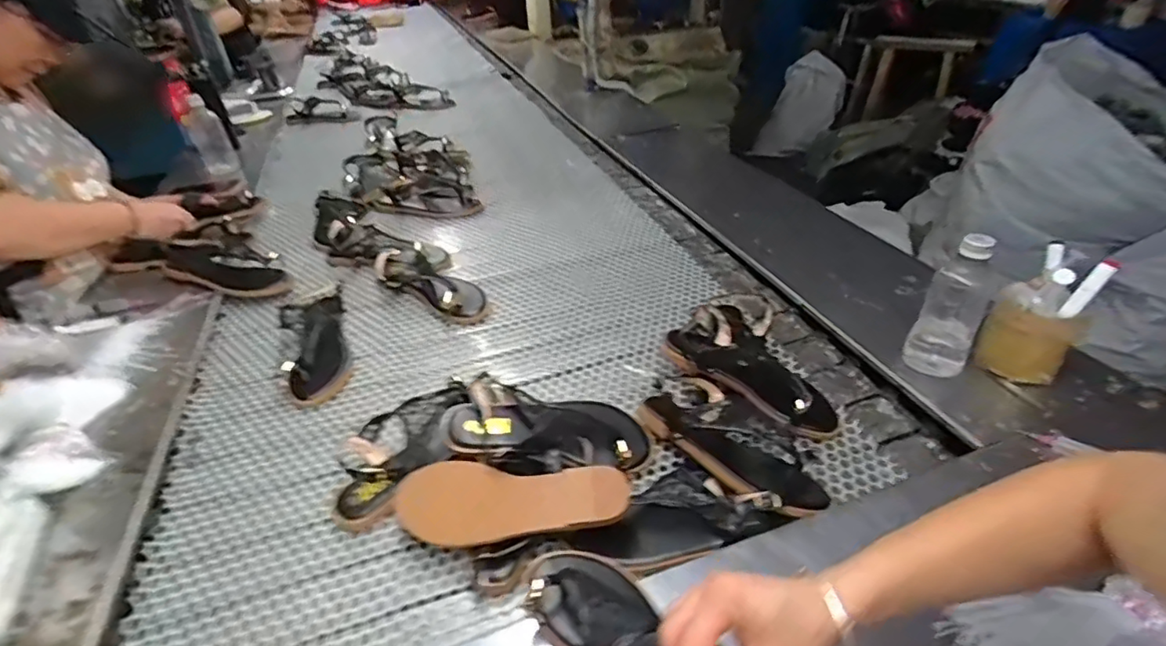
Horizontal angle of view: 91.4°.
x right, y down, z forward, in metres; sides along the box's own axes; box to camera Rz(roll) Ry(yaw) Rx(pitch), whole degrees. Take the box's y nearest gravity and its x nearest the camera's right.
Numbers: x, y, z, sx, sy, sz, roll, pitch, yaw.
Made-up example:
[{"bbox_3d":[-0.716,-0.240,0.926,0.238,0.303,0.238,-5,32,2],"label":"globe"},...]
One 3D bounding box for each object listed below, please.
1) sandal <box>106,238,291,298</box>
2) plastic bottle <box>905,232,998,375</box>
[{"bbox_3d":[-0.671,-0.099,0.980,0.325,0.069,0.078,8,38,12],"label":"sandal"},{"bbox_3d":[0.448,-0.022,0.681,0.066,0.175,0.060,22,41,32],"label":"plastic bottle"}]

